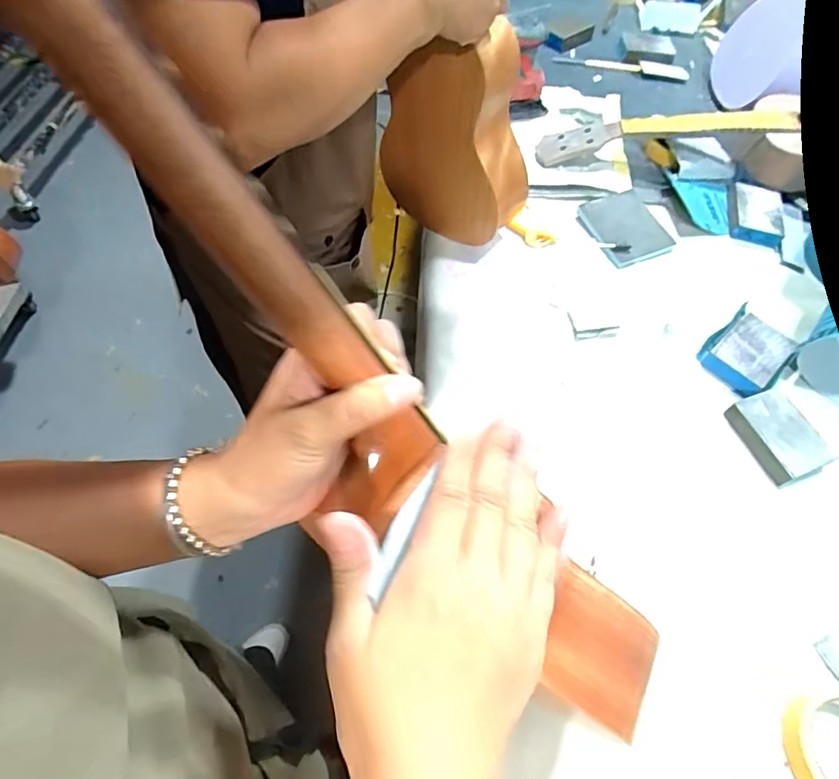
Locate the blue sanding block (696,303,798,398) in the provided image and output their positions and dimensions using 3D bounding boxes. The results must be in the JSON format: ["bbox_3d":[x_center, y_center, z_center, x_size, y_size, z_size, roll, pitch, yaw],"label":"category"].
[{"bbox_3d":[0.406,-0.044,0.622,0.103,0.023,0.085,-32,67,-21],"label":"blue sanding block"}]

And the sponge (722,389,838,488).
[{"bbox_3d":[0.407,0.053,0.566,0.077,0.027,0.100,-14,62,-13],"label":"sponge"}]

